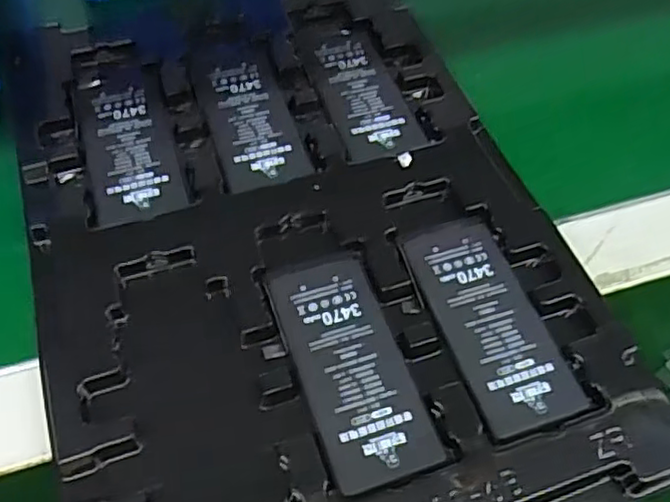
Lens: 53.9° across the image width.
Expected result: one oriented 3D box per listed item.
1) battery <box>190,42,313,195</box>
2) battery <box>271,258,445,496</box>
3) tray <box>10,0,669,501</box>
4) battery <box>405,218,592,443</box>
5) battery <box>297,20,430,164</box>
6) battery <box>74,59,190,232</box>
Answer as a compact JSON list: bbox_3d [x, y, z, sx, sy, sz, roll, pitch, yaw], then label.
[{"bbox_3d":[-0.045,-0.073,0.344,0.043,0.004,0.103,-14,59,-12],"label":"battery"},{"bbox_3d":[0.006,0.044,0.266,0.042,0.004,0.099,-15,60,-13],"label":"battery"},{"bbox_3d":[-0.024,-0.019,0.307,0.223,0.017,0.330,-16,60,-13],"label":"tray"},{"bbox_3d":[0.066,0.028,0.280,0.043,0.004,0.097,-15,59,-12],"label":"battery"},{"bbox_3d":[0.013,-0.088,0.356,0.043,0.004,0.099,-14,59,-12],"label":"battery"},{"bbox_3d":[-0.104,-0.059,0.333,0.043,0.005,0.111,-14,59,-12],"label":"battery"}]

